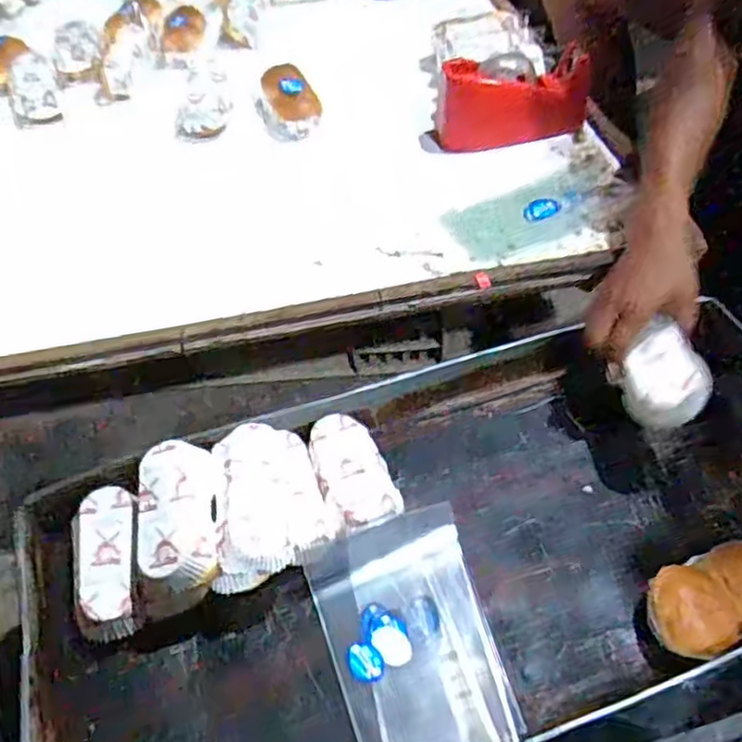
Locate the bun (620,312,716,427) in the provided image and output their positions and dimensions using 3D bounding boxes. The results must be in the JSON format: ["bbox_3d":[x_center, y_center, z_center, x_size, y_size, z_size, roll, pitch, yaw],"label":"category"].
[{"bbox_3d":[0.307,0.011,0.726,0.066,0.069,0.099,-17,51,-12],"label":"bun"}]

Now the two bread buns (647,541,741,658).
[{"bbox_3d":[0.326,0.210,0.646,0.149,0.041,0.078,-19,51,-13],"label":"two bread buns"}]

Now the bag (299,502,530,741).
[{"bbox_3d":[0.037,0.244,0.639,0.149,0.025,0.222,-18,55,-5],"label":"bag"}]

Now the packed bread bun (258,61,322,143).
[{"bbox_3d":[-0.123,-0.394,1.003,0.093,0.043,0.138,-10,49,-5],"label":"packed bread bun"}]

